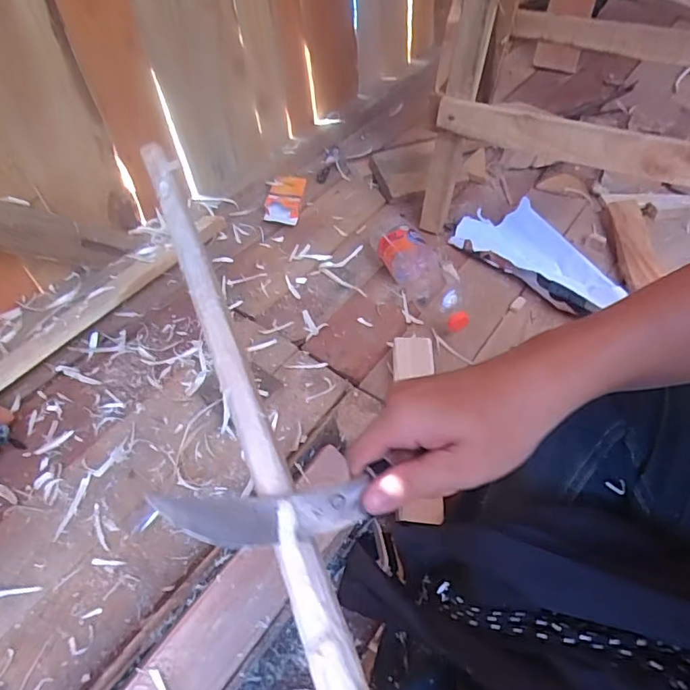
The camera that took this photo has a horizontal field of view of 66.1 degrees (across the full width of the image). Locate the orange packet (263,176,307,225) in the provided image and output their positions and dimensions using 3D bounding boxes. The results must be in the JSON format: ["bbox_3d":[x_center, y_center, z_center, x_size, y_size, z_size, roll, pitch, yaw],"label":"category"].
[{"bbox_3d":[-0.099,-0.240,0.872,0.053,0.010,0.115,13,58,-9],"label":"orange packet"}]

